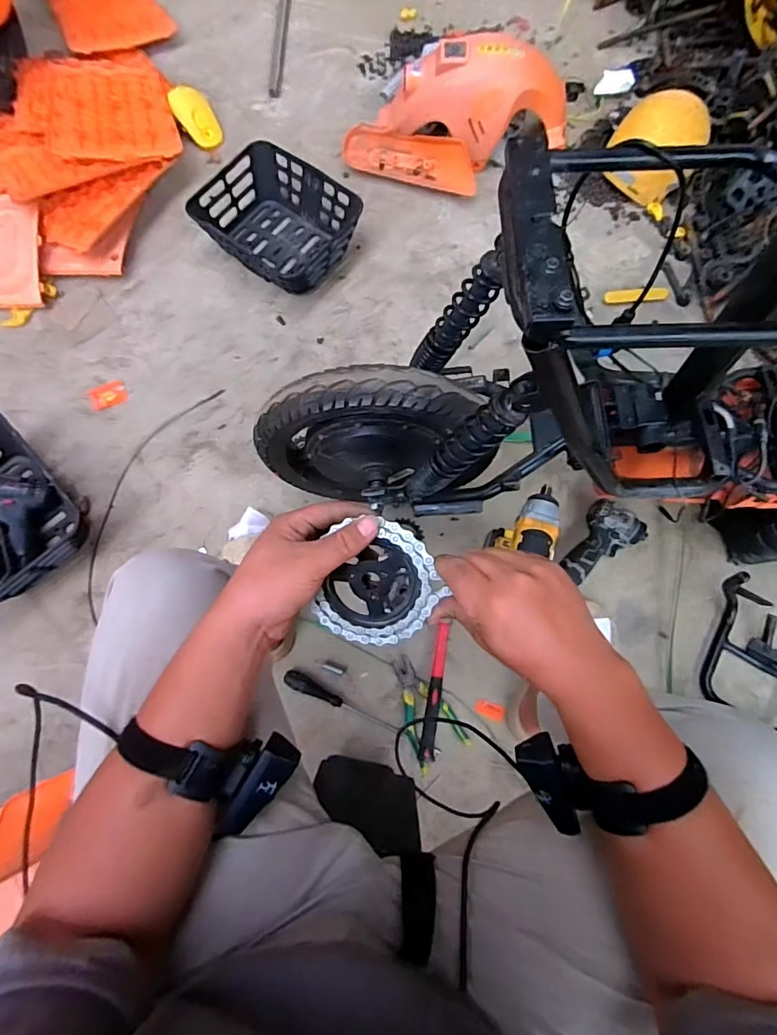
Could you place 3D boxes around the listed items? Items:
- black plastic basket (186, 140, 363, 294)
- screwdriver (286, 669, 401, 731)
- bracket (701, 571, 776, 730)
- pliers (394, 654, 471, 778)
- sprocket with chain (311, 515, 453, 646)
[{"bbox_3d":[-0.261,-0.691,1.120,0.335,0.109,0.284,33,80,8],"label":"black plastic basket"},{"bbox_3d":[-0.080,0.344,0.889,0.239,0.033,0.026,25,79,6],"label":"screwdriver"},{"bbox_3d":[0.678,0.261,0.853,0.284,0.148,0.205,27,79,6],"label":"bracket"},{"bbox_3d":[0.058,0.349,0.878,0.098,0.027,0.194,-30,79,-6],"label":"pliers"},{"bbox_3d":[-0.005,0.055,0.400,0.097,0.015,0.103,15,104,6],"label":"sprocket with chain"}]

